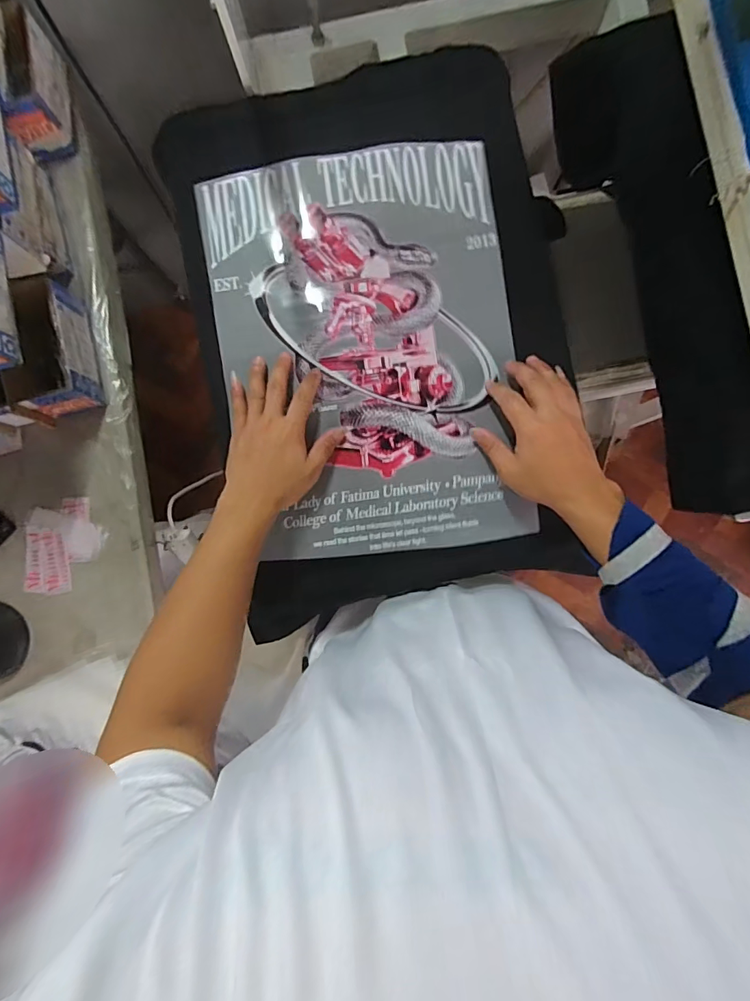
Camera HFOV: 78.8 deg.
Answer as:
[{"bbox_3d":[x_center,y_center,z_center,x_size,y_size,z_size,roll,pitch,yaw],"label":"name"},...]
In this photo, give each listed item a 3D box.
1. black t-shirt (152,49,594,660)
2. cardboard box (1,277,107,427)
[{"bbox_3d":[0.005,-0.199,0.526,0.407,0.032,0.621,-13,87,1],"label":"black t-shirt"},{"bbox_3d":[-0.438,-0.201,0.615,0.086,0.091,0.171,-14,87,1],"label":"cardboard box"}]

